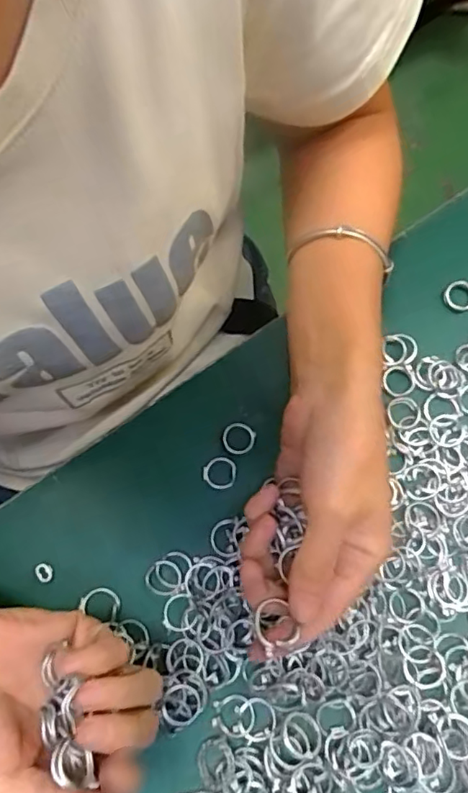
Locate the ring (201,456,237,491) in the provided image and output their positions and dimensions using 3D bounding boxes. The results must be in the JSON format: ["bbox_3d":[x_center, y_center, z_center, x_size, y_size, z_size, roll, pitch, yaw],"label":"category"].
[{"bbox_3d":[-0.009,0.047,0.354,0.021,0.004,0.020,-1,74,2],"label":"ring"}]

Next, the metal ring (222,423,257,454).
[{"bbox_3d":[0.003,0.026,0.359,0.020,0.004,0.020,-1,74,2],"label":"metal ring"}]

